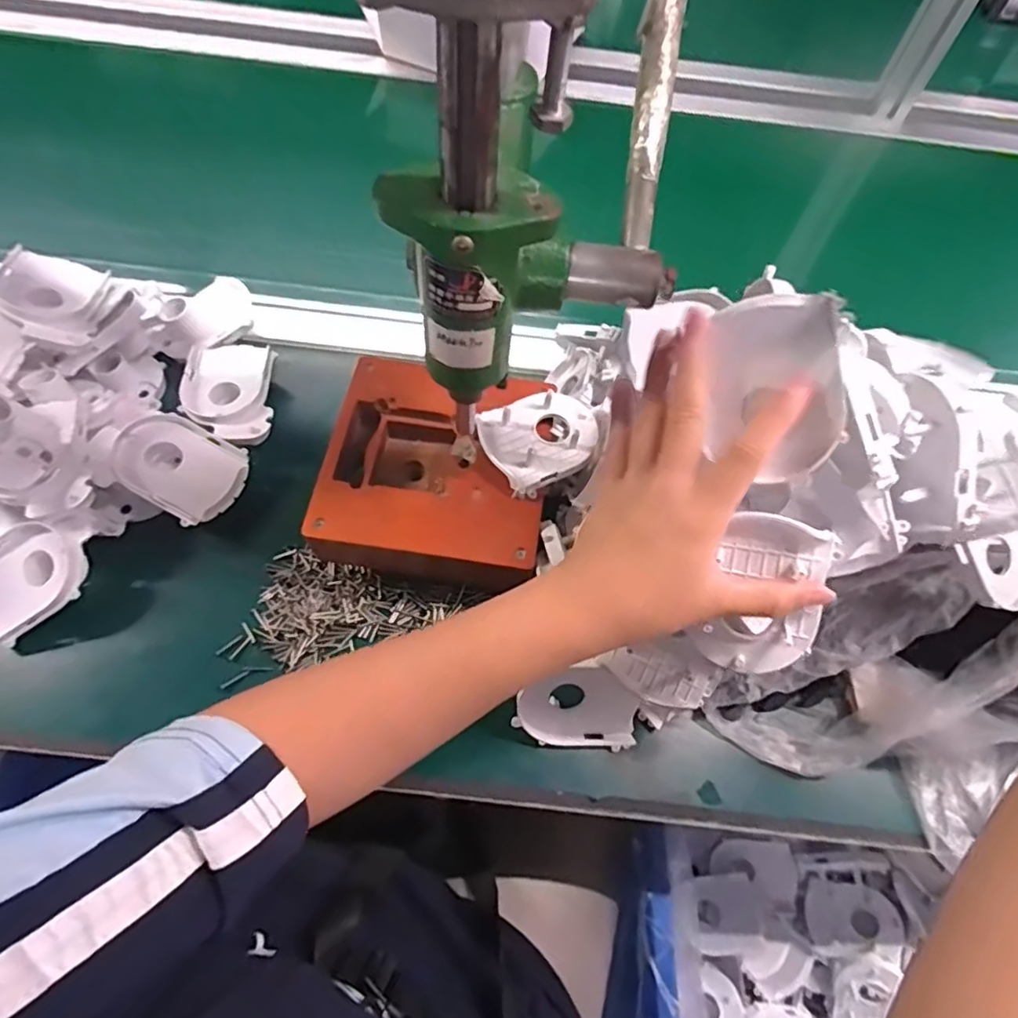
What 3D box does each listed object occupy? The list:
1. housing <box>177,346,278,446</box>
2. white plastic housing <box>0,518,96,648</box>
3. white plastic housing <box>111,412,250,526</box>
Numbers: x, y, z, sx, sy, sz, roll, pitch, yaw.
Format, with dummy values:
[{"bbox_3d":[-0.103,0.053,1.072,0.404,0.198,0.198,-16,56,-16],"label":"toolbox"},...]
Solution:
[{"bbox_3d":[-0.225,-0.092,0.481,0.070,0.026,0.102,-5,64,-6],"label":"housing"},{"bbox_3d":[-0.327,0.044,0.407,0.095,0.016,0.068,-32,80,7],"label":"white plastic housing"},{"bbox_3d":[-0.245,-0.030,0.447,0.085,0.037,0.068,28,65,10],"label":"white plastic housing"}]

